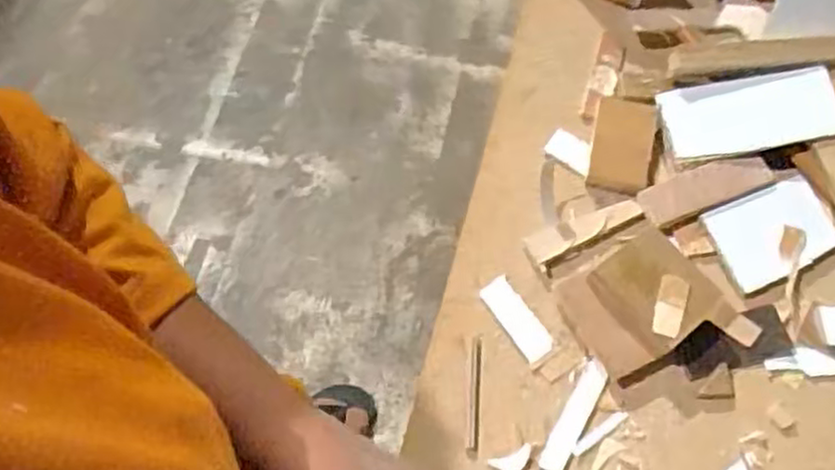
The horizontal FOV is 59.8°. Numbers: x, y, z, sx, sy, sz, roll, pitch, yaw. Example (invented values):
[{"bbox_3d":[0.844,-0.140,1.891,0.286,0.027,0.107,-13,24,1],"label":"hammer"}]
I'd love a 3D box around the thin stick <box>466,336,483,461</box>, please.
[{"bbox_3d":[0.039,0.110,0.496,0.009,0.004,0.083,5,65,0],"label":"thin stick"}]

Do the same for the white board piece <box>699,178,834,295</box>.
[{"bbox_3d":[0.273,-0.003,0.555,0.094,0.014,0.066,-20,67,-12],"label":"white board piece"}]

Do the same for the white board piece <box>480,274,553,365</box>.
[{"bbox_3d":[0.071,0.059,0.519,0.025,0.004,0.064,-31,70,-16],"label":"white board piece"}]

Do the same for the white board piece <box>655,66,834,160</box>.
[{"bbox_3d":[0.262,-0.096,0.573,0.130,0.008,0.061,-8,73,10],"label":"white board piece"}]

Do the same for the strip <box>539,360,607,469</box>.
[{"bbox_3d":[0.107,0.123,0.492,0.016,0.004,0.083,29,67,11],"label":"strip"}]

